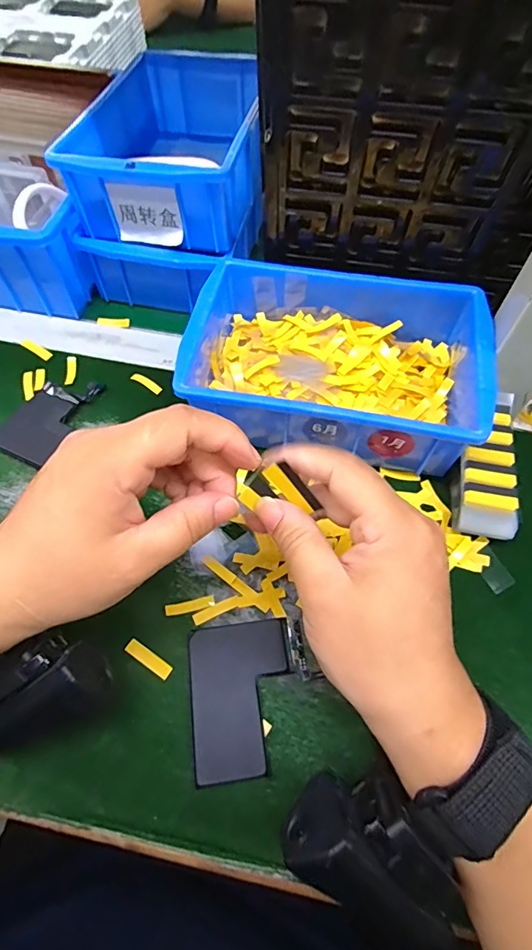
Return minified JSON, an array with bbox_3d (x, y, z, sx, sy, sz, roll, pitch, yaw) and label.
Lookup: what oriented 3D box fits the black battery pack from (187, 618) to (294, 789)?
[{"bbox_3d":[-0.013,0.120,0.249,0.057,0.005,0.076,-6,60,-5],"label":"black battery pack"}]

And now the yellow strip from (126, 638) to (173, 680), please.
[{"bbox_3d":[-0.067,0.104,0.258,0.030,0.004,0.008,30,64,15],"label":"yellow strip"}]

